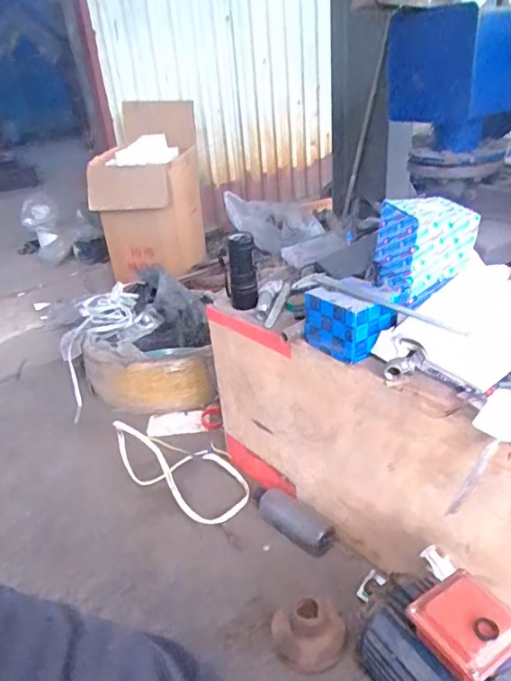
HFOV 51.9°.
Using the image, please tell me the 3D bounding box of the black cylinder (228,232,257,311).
[{"bbox_3d":[-0.024,-0.127,0.994,0.053,0.150,0.043,-7,30,-3],"label":"black cylinder"}]

